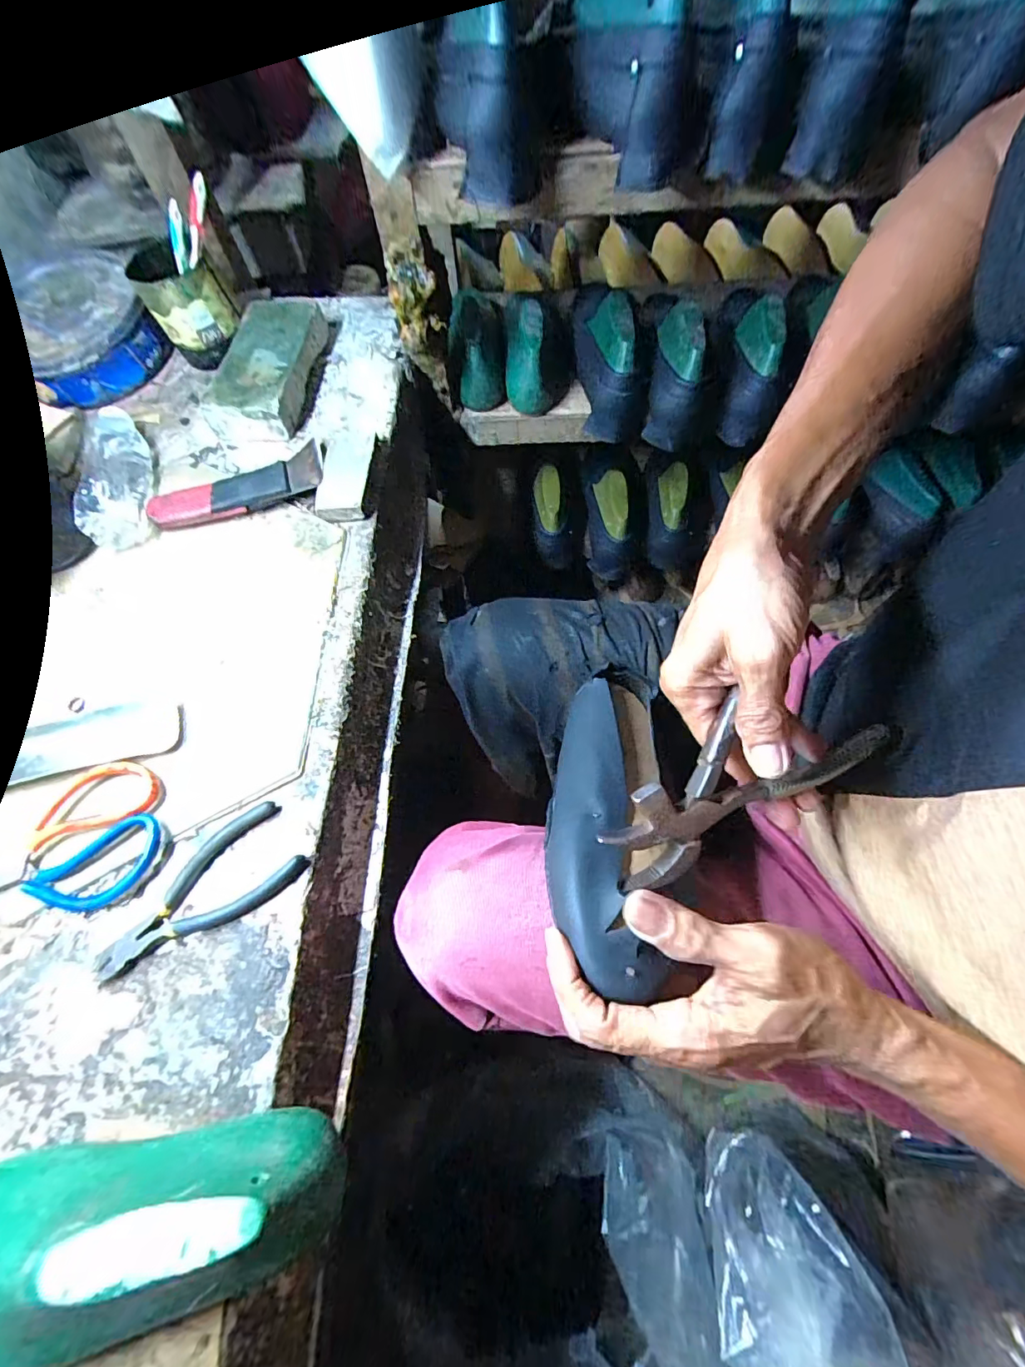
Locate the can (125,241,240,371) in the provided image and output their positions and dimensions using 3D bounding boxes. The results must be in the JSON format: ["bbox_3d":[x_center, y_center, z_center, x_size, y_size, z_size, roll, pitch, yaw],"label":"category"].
[{"bbox_3d":[-0.373,-0.434,0.571,0.080,0.091,0.097,-35,68,-13],"label":"can"}]

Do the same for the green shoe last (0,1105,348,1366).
[{"bbox_3d":[-0.220,0.286,0.247,0.252,0.086,0.088,-16,65,-5],"label":"green shoe last"}]

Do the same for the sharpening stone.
[{"bbox_3d":[-0.277,-0.357,0.567,0.098,0.052,0.186,4,65,5],"label":"sharpening stone"}]

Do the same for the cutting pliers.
[{"bbox_3d":[-0.227,0.156,0.359,0.148,0.014,0.065,-37,68,-13],"label":"cutting pliers"}]

